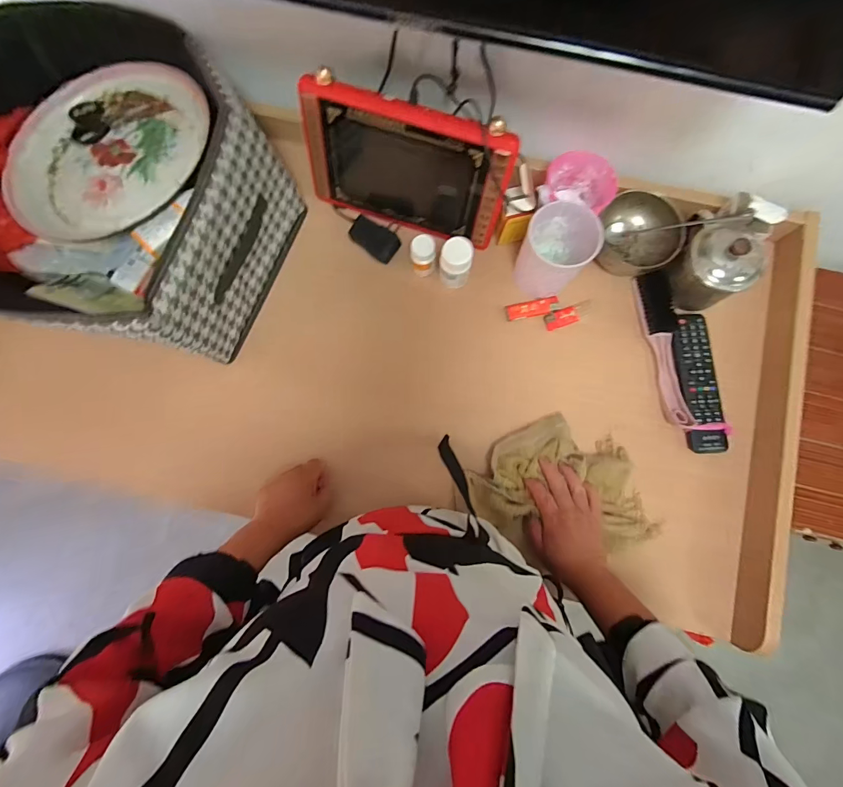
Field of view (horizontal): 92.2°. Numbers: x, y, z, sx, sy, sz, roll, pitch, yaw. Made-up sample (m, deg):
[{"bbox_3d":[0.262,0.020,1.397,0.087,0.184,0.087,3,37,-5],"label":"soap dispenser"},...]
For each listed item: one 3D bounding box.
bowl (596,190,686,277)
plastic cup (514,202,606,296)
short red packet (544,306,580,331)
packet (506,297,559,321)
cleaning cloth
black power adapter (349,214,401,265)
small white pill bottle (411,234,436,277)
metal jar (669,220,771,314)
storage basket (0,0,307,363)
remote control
[{"bbox_3d":[0.310,-0.223,0.584,0.107,0.065,0.113,0,81,1],"label":"bowl"},{"bbox_3d":[0.179,-0.193,0.558,0.084,0.112,0.084,0,81,1],"label":"plastic cup"},{"bbox_3d":[0.208,-0.111,0.596,0.050,0.017,0.026,-18,81,-2],"label":"short red packet"},{"bbox_3d":[0.164,-0.124,0.600,0.074,0.019,0.023,-9,81,0],"label":"packet"},{"bbox_3d":[0.181,0.126,0.547,0.219,0.030,0.176,-14,81,-1],"label":"cleaning cloth"},{"bbox_3d":[-0.070,-0.232,0.609,0.072,0.017,0.045,35,83,6],"label":"black power adapter"},{"bbox_3d":[0.003,-0.194,0.572,0.033,0.052,0.035,0,81,1],"label":"small white pill bottle"},{"bbox_3d":[0.394,-0.171,0.541,0.086,0.088,0.086,0,81,1],"label":"metal jar"},{"bbox_3d":[-0.392,-0.281,0.529,0.375,0.191,0.383,17,82,4],"label":"storage basket"},{"bbox_3d":[0.386,-0.015,0.567,0.047,0.022,0.191,-4,81,0],"label":"remote control"}]

